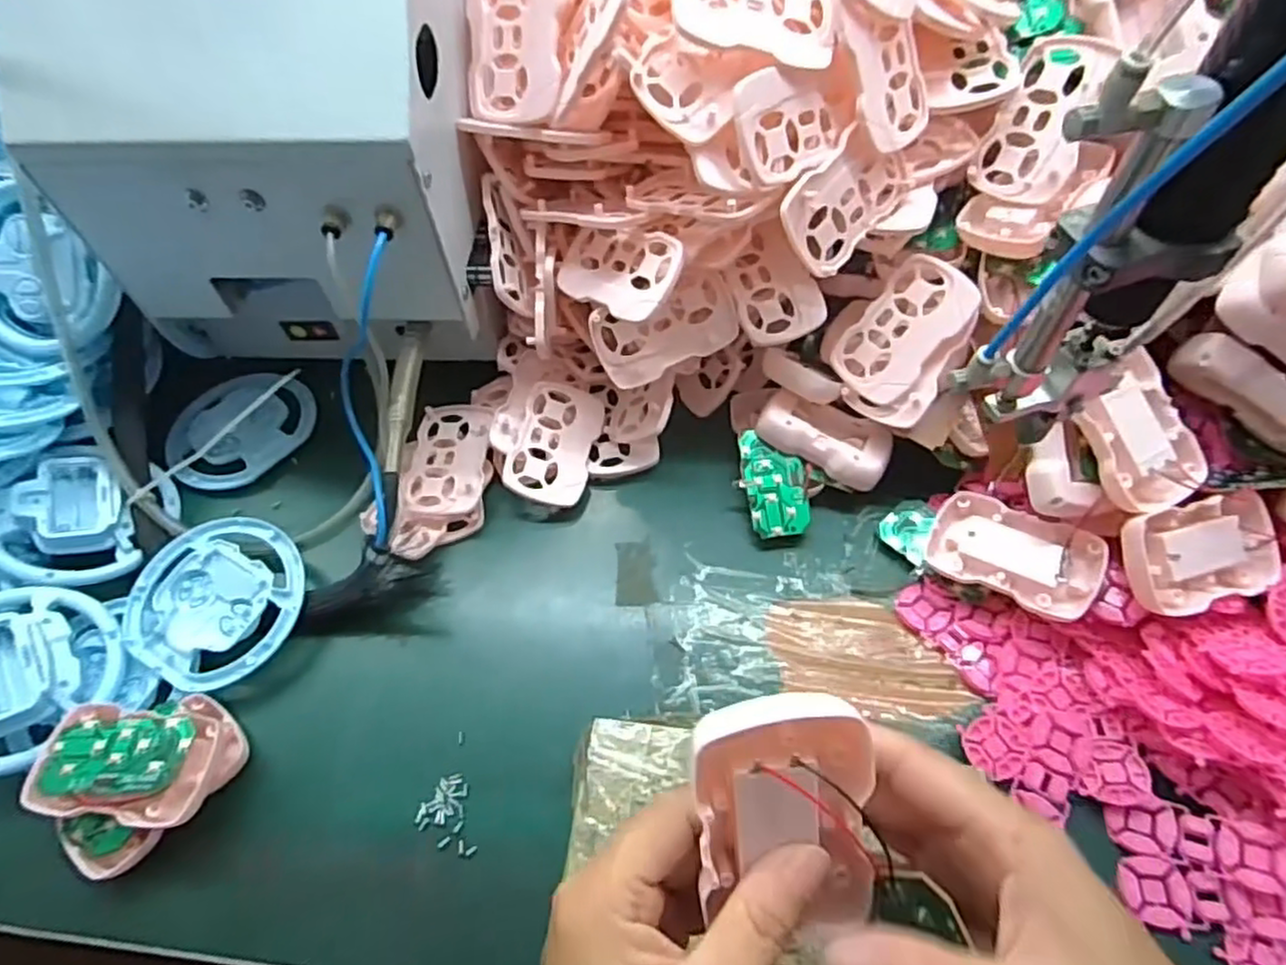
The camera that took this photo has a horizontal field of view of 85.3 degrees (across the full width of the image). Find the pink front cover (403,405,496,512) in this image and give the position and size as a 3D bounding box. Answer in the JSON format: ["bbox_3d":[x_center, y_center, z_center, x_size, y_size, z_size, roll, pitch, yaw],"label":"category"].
[{"bbox_3d":[-0.129,-0.018,0.472,0.049,0.010,0.086,0,58,3],"label":"pink front cover"}]

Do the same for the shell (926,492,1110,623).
[{"bbox_3d":[0.211,0.041,0.400,0.087,0.016,0.053,23,79,33],"label":"shell"}]

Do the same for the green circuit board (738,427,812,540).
[{"bbox_3d":[0.086,-0.001,0.452,0.038,0.004,0.072,-8,71,3],"label":"green circuit board"}]

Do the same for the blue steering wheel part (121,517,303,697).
[{"bbox_3d":[-0.253,0.068,0.417,0.104,0.013,0.096,31,64,20],"label":"blue steering wheel part"}]

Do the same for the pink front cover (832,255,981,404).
[{"bbox_3d":[0.159,-0.092,0.424,0.085,0.009,0.057,-52,60,18],"label":"pink front cover"}]

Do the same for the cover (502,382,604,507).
[{"bbox_3d":[-0.060,-0.025,0.474,0.052,0.013,0.086,18,66,-7],"label":"cover"}]

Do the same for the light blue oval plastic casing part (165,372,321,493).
[{"bbox_3d":[-0.294,-0.039,0.508,0.095,0.015,0.098,22,62,15],"label":"light blue oval plastic casing part"}]

